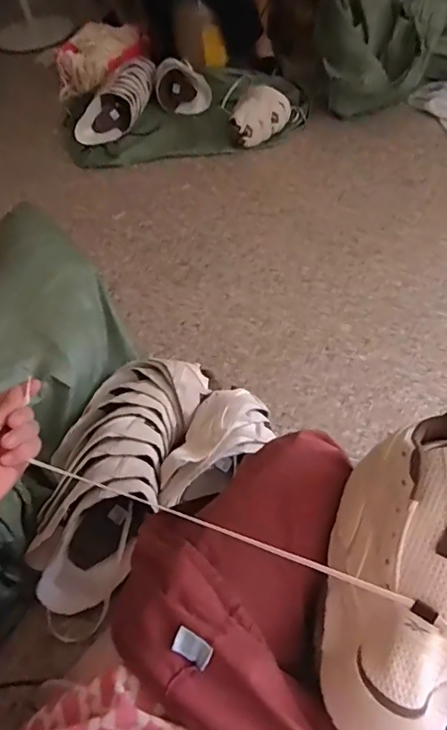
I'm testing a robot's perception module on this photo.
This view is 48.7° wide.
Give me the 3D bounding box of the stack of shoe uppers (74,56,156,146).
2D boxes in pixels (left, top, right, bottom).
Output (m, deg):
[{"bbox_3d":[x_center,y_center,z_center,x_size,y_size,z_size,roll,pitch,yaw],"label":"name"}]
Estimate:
[{"bbox_3d":[-0.339,-0.909,1.713,0.133,0.120,0.425,19,58,17],"label":"stack of shoe uppers"}]

